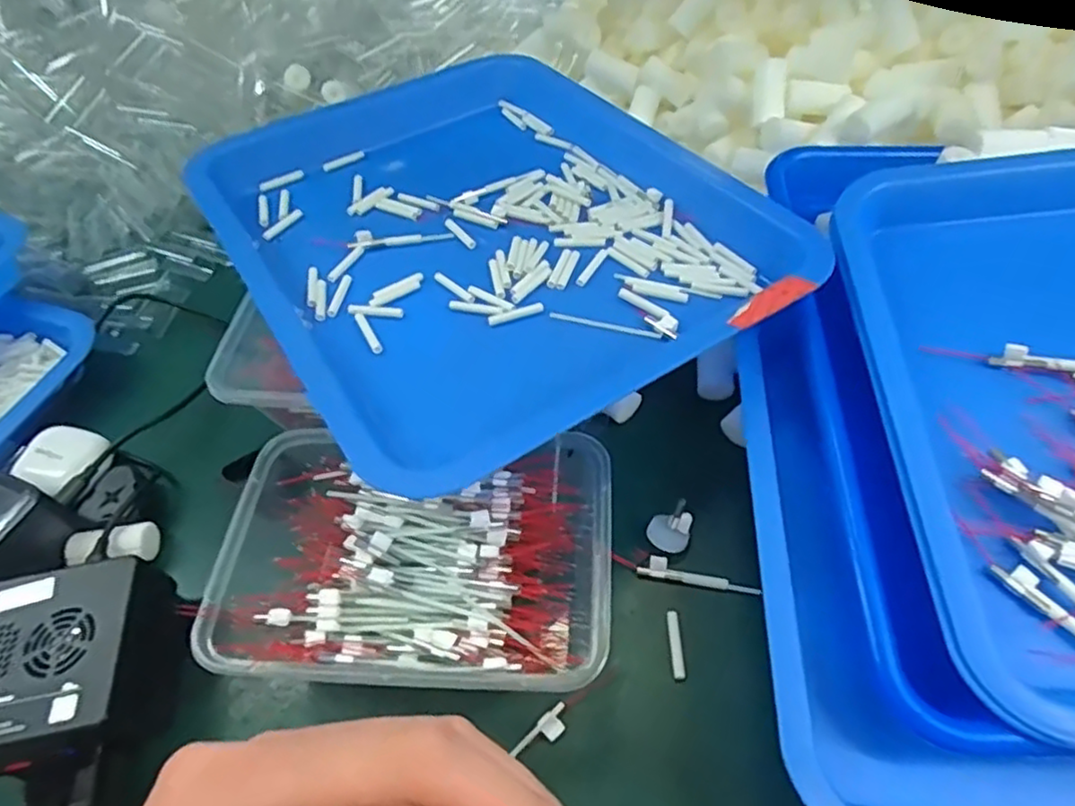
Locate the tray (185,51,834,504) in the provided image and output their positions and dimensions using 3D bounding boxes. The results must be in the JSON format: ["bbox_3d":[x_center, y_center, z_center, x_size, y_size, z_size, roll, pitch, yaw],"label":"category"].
[{"bbox_3d":[-0.030,-0.115,0.398,0.277,0.044,0.334,-31,57,-16],"label":"tray"}]

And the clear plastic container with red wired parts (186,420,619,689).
[{"bbox_3d":[-0.052,0.075,0.318,0.168,0.063,0.113,-2,53,4],"label":"clear plastic container with red wired parts"}]

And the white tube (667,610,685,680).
[{"bbox_3d":[0.065,0.113,0.313,0.005,0.004,0.031,-3,53,4],"label":"white tube"}]

